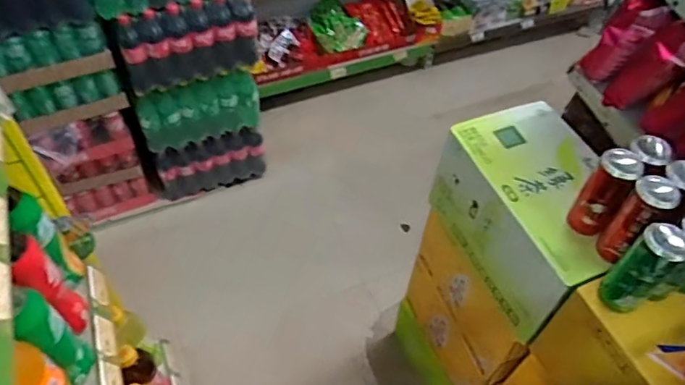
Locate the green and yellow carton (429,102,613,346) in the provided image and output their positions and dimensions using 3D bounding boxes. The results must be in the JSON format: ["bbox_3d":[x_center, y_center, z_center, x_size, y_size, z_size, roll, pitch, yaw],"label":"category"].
[{"bbox_3d":[0.356,0.041,0.976,0.224,0.204,0.336,-16,55,-15],"label":"green and yellow carton"}]

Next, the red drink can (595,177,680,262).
[{"bbox_3d":[0.404,0.046,0.758,0.053,0.160,0.051,1,52,-2],"label":"red drink can"}]

